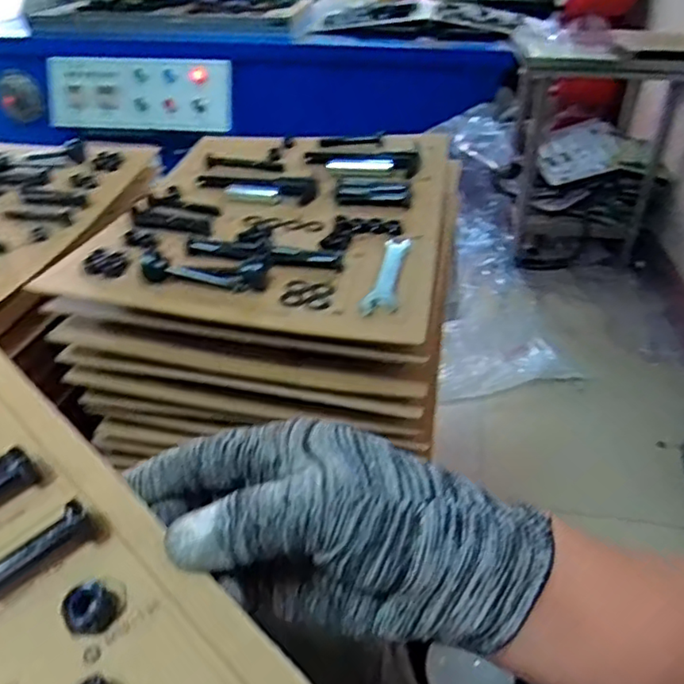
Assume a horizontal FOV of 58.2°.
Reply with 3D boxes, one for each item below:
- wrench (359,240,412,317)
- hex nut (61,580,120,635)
[{"bbox_3d":[0.038,-0.055,0.494,0.025,0.007,0.115,9,36,11],"label":"wrench"},{"bbox_3d":[-0.084,0.090,0.207,0.017,0.013,0.012,-19,40,-26],"label":"hex nut"}]

